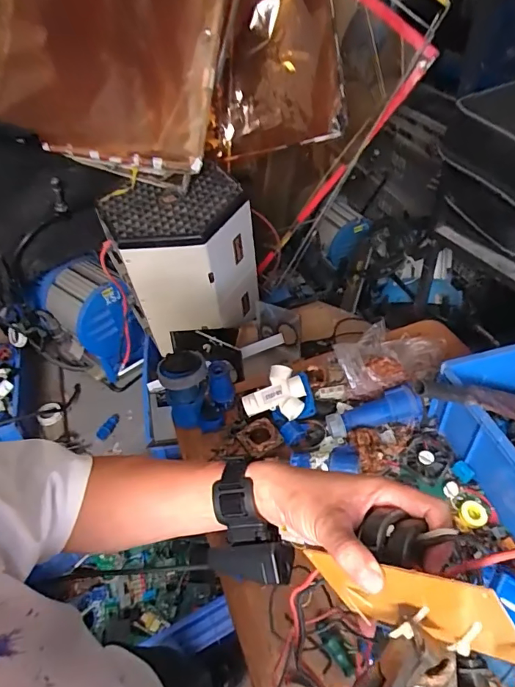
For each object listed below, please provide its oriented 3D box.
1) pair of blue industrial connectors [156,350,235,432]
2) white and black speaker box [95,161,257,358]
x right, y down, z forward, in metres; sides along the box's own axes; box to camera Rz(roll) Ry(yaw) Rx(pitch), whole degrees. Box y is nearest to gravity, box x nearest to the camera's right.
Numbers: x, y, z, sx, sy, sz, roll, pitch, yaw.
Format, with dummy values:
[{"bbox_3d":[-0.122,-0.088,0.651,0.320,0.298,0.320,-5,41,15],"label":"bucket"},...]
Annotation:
[{"bbox_3d":[-0.138,0.115,1.056,0.153,0.189,0.118,-13,44,-9],"label":"pair of blue industrial connectors"},{"bbox_3d":[-0.248,-0.275,1.614,0.500,0.532,0.333,-14,44,-9],"label":"white and black speaker box"}]

